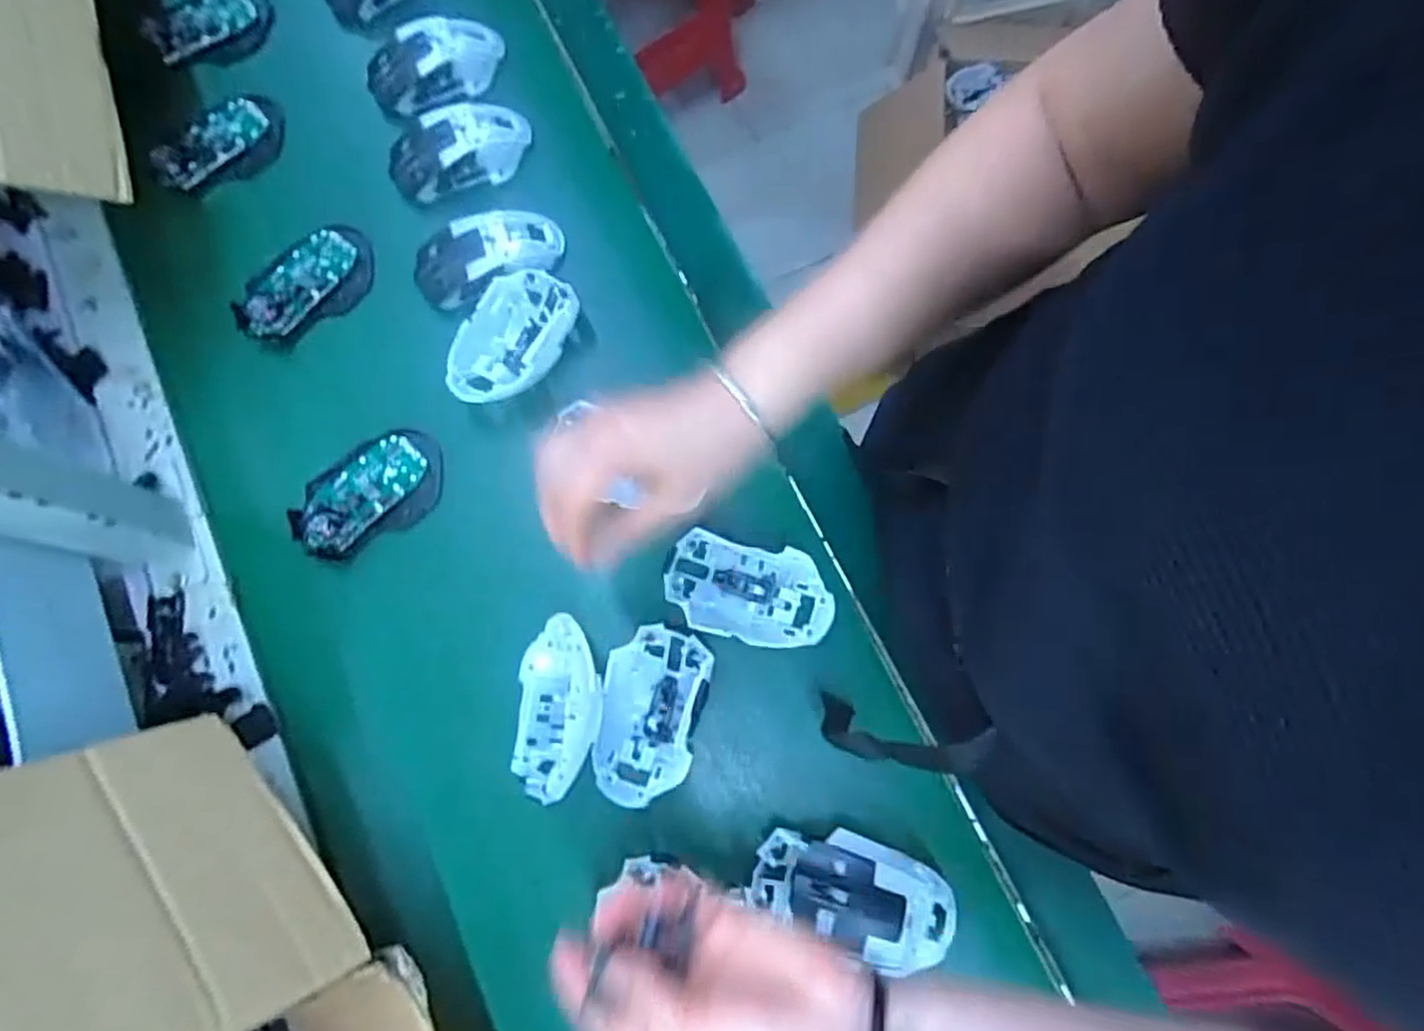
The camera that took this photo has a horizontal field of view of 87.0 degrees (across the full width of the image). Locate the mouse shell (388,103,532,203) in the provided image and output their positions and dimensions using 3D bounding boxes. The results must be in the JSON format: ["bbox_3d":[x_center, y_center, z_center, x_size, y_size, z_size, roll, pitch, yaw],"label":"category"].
[{"bbox_3d":[-0.202,-0.292,0.610,0.118,0.035,0.065,-29,78,-7],"label":"mouse shell"}]

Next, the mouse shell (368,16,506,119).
[{"bbox_3d":[-0.230,-0.374,0.630,0.114,0.039,0.067,-20,77,-5],"label":"mouse shell"}]

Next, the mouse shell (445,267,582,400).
[{"bbox_3d":[-0.149,-0.130,0.567,0.066,0.038,0.112,31,78,7],"label":"mouse shell"}]

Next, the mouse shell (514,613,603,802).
[{"bbox_3d":[-0.100,0.121,0.480,0.060,0.053,0.110,3,76,0],"label":"mouse shell"}]

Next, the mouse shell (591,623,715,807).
[{"bbox_3d":[-0.041,0.133,0.500,0.066,0.044,0.111,11,77,2],"label":"mouse shell"}]

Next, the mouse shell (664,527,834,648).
[{"bbox_3d":[0.026,0.054,0.520,0.113,0.044,0.064,10,77,2],"label":"mouse shell"}]

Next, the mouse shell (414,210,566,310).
[{"bbox_3d":[-0.173,-0.200,0.582,0.117,0.036,0.062,-20,77,-5],"label":"mouse shell"}]

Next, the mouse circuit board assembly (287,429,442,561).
[{"bbox_3d":[-0.253,-0.018,0.554,0.112,0.027,0.068,-37,79,-9],"label":"mouse circuit board assembly"}]

